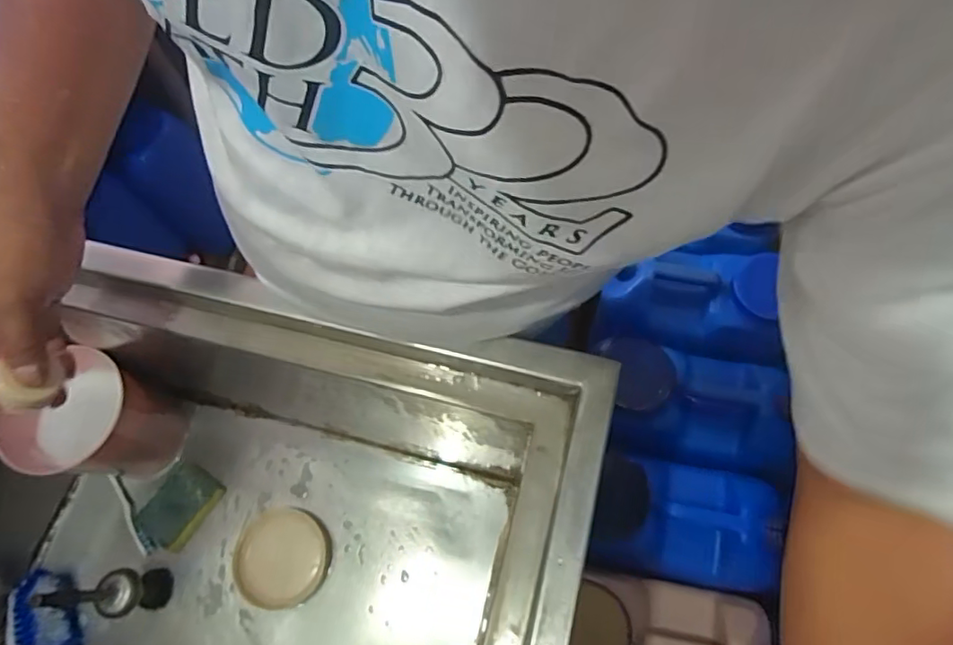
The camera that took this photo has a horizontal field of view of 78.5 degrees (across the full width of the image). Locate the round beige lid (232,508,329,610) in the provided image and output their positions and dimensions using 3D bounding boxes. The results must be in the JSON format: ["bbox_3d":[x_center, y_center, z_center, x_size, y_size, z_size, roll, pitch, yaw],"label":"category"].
[{"bbox_3d":[-0.261,0.311,0.773,0.119,0.013,0.119,-1,68,2],"label":"round beige lid"}]

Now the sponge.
[{"bbox_3d":[-0.405,0.252,0.794,0.074,0.031,0.110,32,72,14],"label":"sponge"}]

